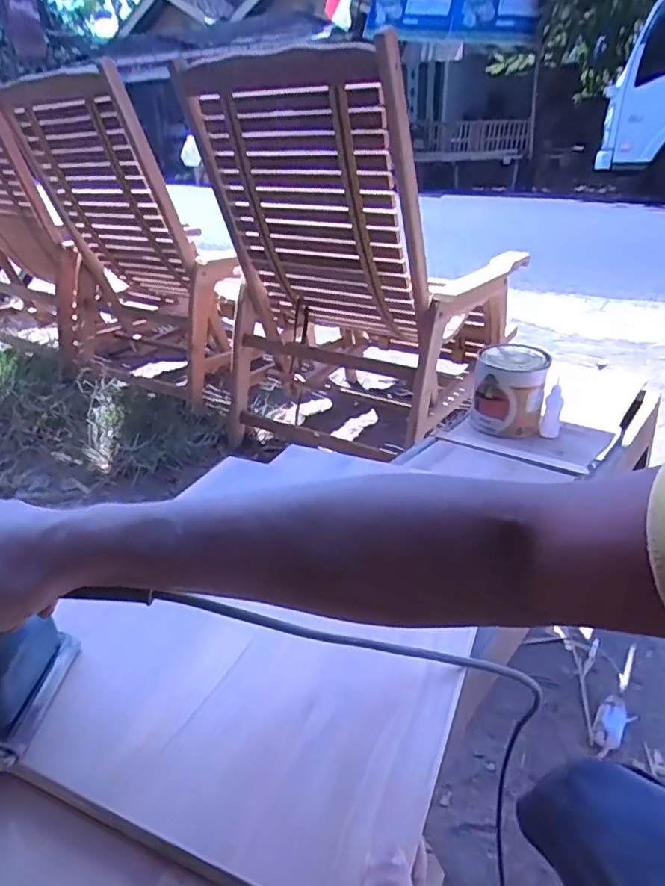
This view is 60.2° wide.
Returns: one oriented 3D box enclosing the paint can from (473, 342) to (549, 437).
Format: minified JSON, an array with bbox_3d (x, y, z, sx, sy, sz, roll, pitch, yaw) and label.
[{"bbox_3d":[0.257,-0.080,0.846,0.099,0.114,0.102,8,28,16],"label":"paint can"}]

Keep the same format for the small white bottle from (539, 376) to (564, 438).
[{"bbox_3d":[0.321,-0.050,0.834,0.026,0.089,0.028,11,29,21],"label":"small white bottle"}]

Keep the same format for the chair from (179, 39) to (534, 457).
[{"bbox_3d":[0.126,-0.498,1.654,0.621,0.914,0.821,18,32,31],"label":"chair"}]

